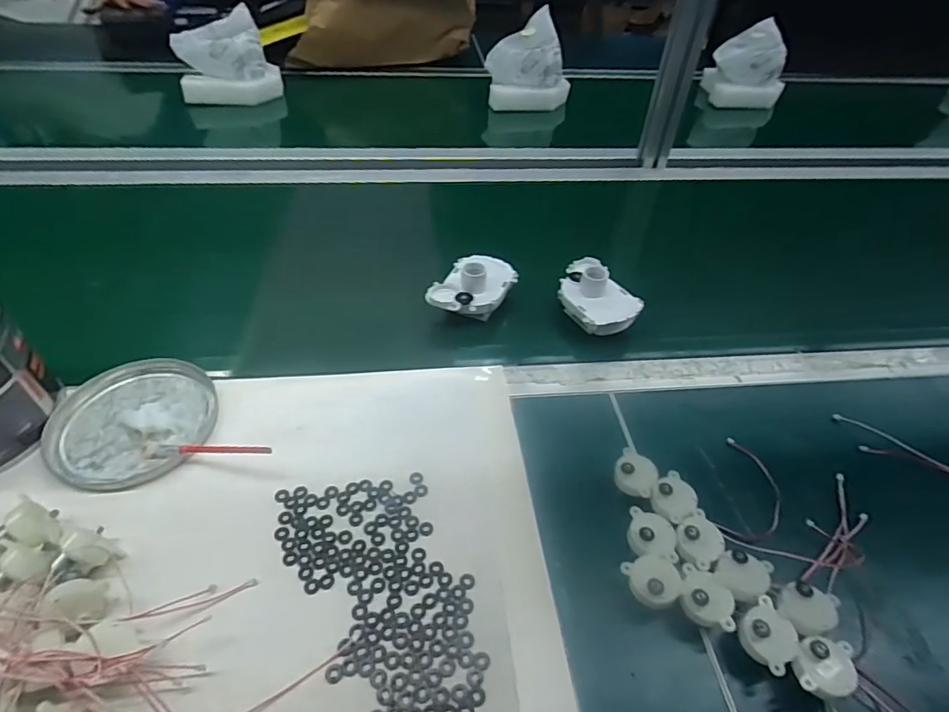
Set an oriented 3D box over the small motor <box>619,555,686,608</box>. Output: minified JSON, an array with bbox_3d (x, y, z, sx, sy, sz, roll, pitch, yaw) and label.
[{"bbox_3d":[0.122,0.150,0.349,0.033,0.015,0.034,2,45,-2],"label":"small motor"}]

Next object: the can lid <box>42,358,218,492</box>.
[{"bbox_3d":[-0.295,0.053,0.450,0.131,0.011,0.129,2,45,-2],"label":"can lid"}]

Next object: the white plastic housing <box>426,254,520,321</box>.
[{"bbox_3d":[-0.001,-0.071,0.578,0.069,0.063,0.099,23,48,18],"label":"white plastic housing"}]

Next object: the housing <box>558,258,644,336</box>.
[{"bbox_3d":[0.134,-0.071,0.567,0.072,0.039,0.102,-13,47,-16],"label":"housing"}]

